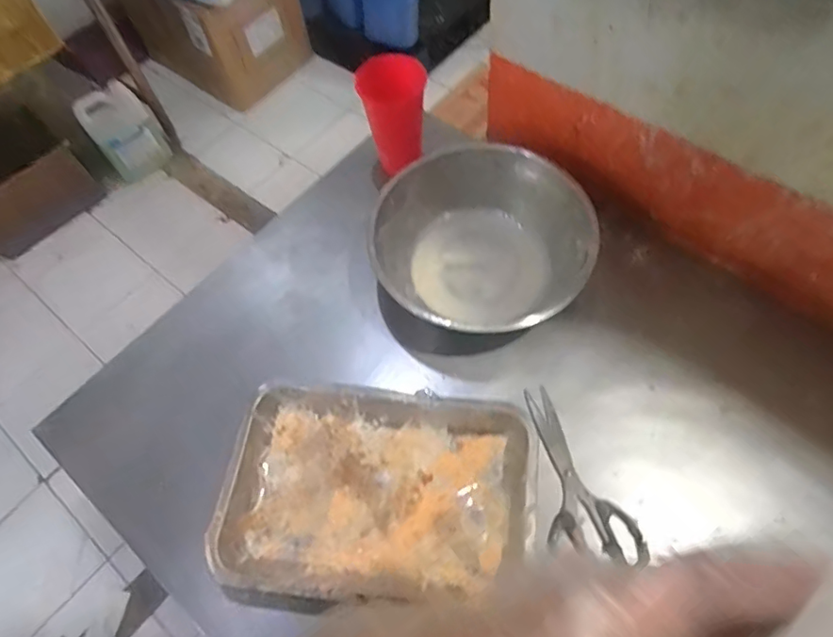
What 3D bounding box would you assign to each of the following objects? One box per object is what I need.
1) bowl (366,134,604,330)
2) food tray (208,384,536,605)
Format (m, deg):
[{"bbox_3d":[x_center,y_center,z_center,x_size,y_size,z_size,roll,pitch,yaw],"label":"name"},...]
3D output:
[{"bbox_3d":[0.074,-0.081,0.657,0.231,0.098,0.243,-1,63,3],"label":"bowl"},{"bbox_3d":[-0.036,0.174,0.559,0.297,0.044,0.198,5,63,6],"label":"food tray"}]

